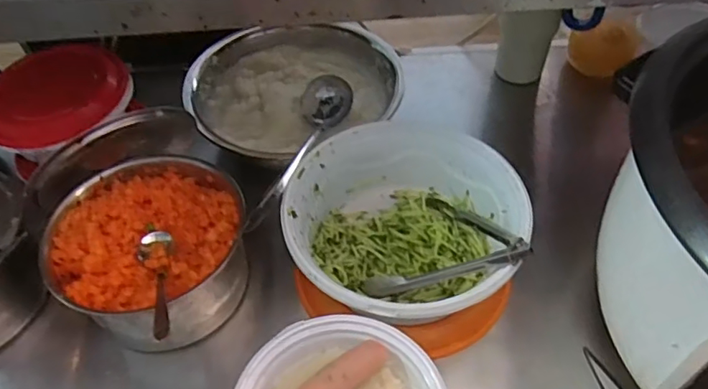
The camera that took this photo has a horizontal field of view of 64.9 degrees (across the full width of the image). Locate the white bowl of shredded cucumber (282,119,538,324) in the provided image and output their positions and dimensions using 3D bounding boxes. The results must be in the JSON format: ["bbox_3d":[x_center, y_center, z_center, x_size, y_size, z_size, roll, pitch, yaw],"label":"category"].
[{"bbox_3d":[0.052,0.034,0.587,0.234,0.100,0.231,-1,50,1],"label":"white bowl of shredded cucumber"}]

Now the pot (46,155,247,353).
[{"bbox_3d":[-0.205,0.061,0.588,0.192,0.094,0.187,-1,50,1],"label":"pot"}]

